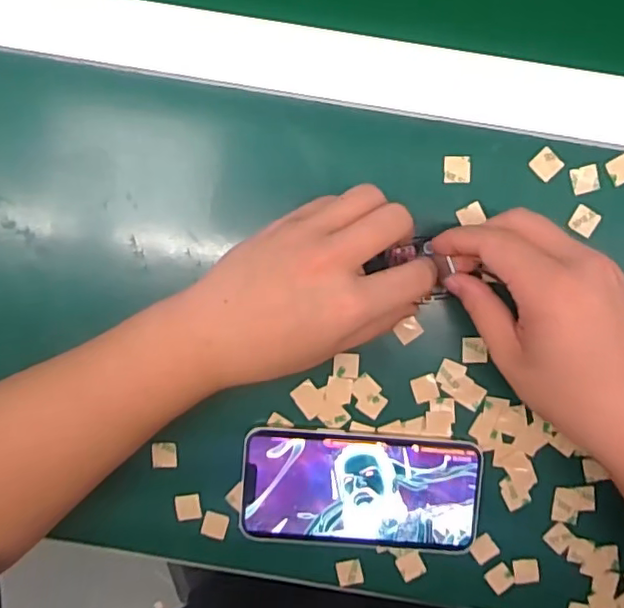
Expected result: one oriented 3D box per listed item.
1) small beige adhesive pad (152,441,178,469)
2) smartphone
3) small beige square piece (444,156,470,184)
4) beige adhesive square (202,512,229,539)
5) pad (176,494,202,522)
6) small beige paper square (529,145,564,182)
[{"bbox_3d":[-0.093,0.096,0.373,0.015,0.004,0.016,-3,93,2],"label":"small beige adhesive pad"},{"bbox_3d":[0.030,0.118,0.365,0.145,0.010,0.073,4,93,2],"label":"smartphone"},{"bbox_3d":[0.087,-0.081,0.352,0.016,0.004,0.016,0,93,2],"label":"small beige square piece"},{"bbox_3d":[-0.062,0.141,0.373,0.016,0.004,0.017,15,93,1],"label":"beige adhesive square"},{"bbox_3d":[-0.078,0.129,0.373,0.015,0.004,0.016,-6,92,2],"label":"pad"},{"bbox_3d":[0.141,-0.084,0.350,0.016,0.004,0.016,-44,91,3],"label":"small beige paper square"}]

